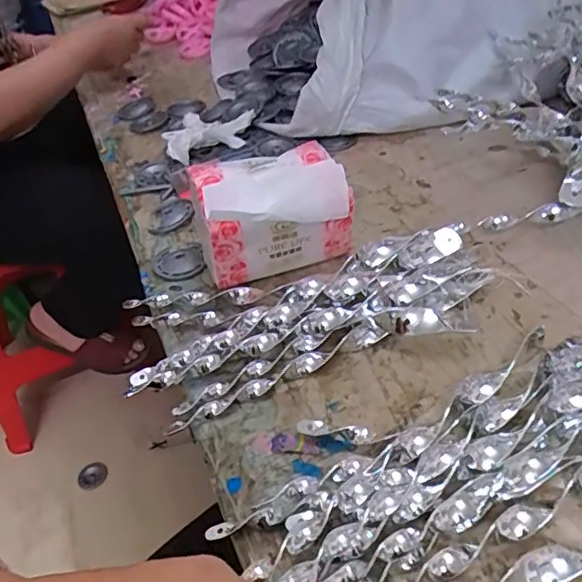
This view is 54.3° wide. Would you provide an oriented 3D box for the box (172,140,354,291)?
[{"bbox_3d":[-0.021,-0.067,0.523,0.140,0.095,0.083,-19,42,-11],"label":"box"}]

